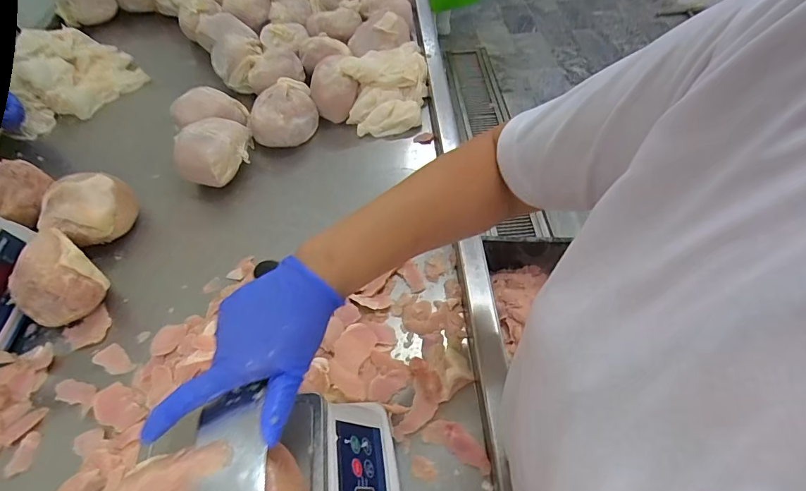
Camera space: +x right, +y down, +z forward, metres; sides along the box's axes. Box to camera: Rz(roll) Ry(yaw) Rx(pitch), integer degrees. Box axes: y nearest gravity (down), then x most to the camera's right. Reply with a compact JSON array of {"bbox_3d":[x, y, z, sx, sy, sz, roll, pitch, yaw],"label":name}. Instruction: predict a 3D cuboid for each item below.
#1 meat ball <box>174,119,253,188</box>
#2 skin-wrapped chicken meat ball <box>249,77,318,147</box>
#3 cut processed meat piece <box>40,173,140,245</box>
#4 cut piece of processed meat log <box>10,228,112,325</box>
[{"bbox_3d":[-0.350,-0.177,0.801,0.155,0.098,0.089,-37,60,-22],"label":"meat ball"},{"bbox_3d":[-0.248,-0.274,0.867,0.135,0.088,0.100,-9,54,-4],"label":"skin-wrapped chicken meat ball"},{"bbox_3d":[-0.546,-0.063,0.737,0.119,0.093,0.131,17,56,15],"label":"cut processed meat piece"},{"bbox_3d":[-0.514,0.059,0.630,0.117,0.109,0.112,24,58,19],"label":"cut piece of processed meat log"}]

